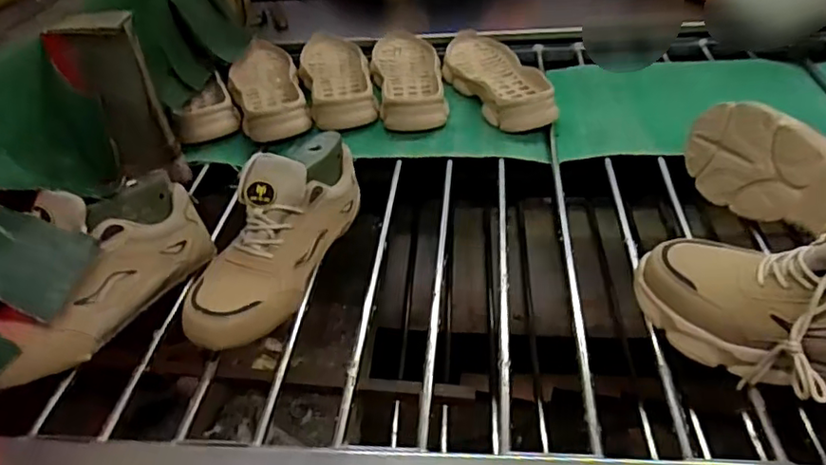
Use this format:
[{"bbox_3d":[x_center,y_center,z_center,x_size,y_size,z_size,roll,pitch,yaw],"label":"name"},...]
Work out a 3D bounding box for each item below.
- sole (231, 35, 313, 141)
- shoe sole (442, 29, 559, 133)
[{"bbox_3d":[-0.247,-0.241,0.992,0.114,0.040,0.297,-13,41,-11],"label":"sole"},{"bbox_3d":[0.123,-0.247,0.946,0.111,0.043,0.296,-13,41,-11],"label":"shoe sole"}]

